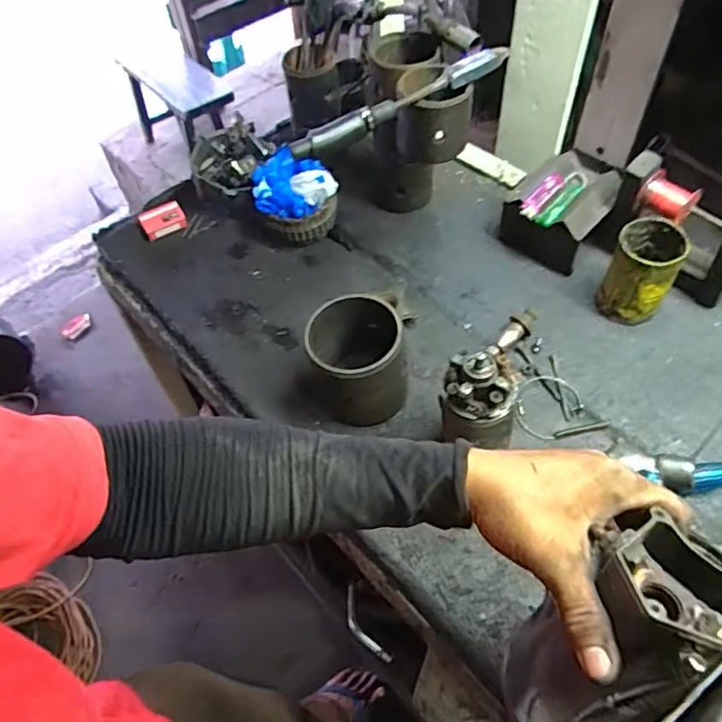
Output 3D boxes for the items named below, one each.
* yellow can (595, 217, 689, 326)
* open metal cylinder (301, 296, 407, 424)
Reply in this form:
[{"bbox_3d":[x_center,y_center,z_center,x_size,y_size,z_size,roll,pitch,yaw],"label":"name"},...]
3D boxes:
[{"bbox_3d":[0.344,-0.108,0.697,0.071,0.114,0.075,-2,55,3],"label":"yellow can"},{"bbox_3d":[-0.006,-0.003,0.653,0.099,0.119,0.105,-12,55,-4],"label":"open metal cylinder"}]

